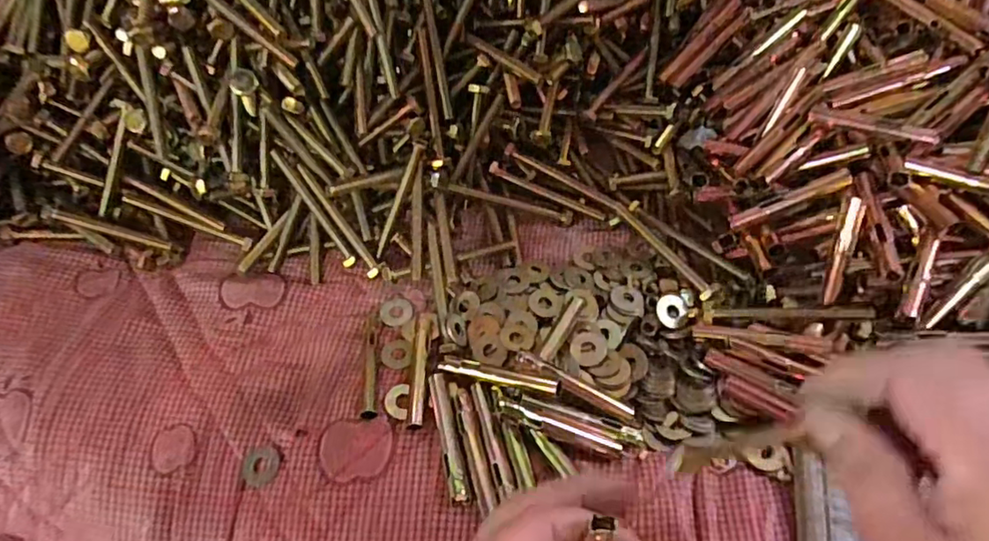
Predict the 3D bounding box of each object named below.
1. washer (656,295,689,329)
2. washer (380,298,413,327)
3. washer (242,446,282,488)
[{"bbox_3d":[0.103,0.023,0.344,0.017,0.004,0.022,7,58,9],"label":"washer"},{"bbox_3d":[-0.059,0.025,0.356,0.019,0.004,0.020,6,52,-8],"label":"washer"},{"bbox_3d":[-0.119,0.100,0.303,0.019,0.004,0.021,6,69,8],"label":"washer"}]

